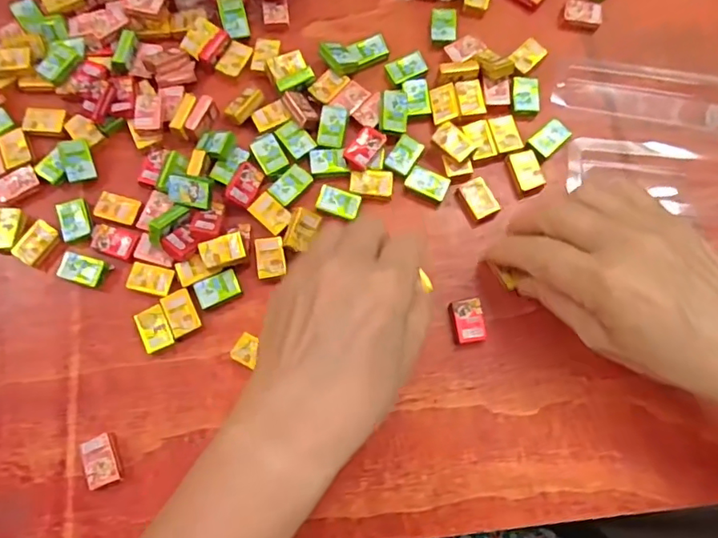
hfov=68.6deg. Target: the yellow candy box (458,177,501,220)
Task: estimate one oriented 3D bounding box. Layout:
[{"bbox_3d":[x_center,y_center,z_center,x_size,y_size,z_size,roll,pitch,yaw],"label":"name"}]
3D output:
[{"bbox_3d":[0.074,-0.043,0.326,0.017,0.007,0.025,-31,77,-7],"label":"yellow candy box"}]

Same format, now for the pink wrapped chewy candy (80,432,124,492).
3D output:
[{"bbox_3d":[-0.140,0.104,0.286,0.017,0.010,0.026,-18,76,-4],"label":"pink wrapped chewy candy"}]

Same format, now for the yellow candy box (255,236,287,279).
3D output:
[{"bbox_3d":[-0.053,-0.008,0.313,0.017,0.004,0.025,-9,75,-2],"label":"yellow candy box"}]

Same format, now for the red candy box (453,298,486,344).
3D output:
[{"bbox_3d":[0.064,0.031,0.308,0.016,0.007,0.025,-8,75,-2],"label":"red candy box"}]

